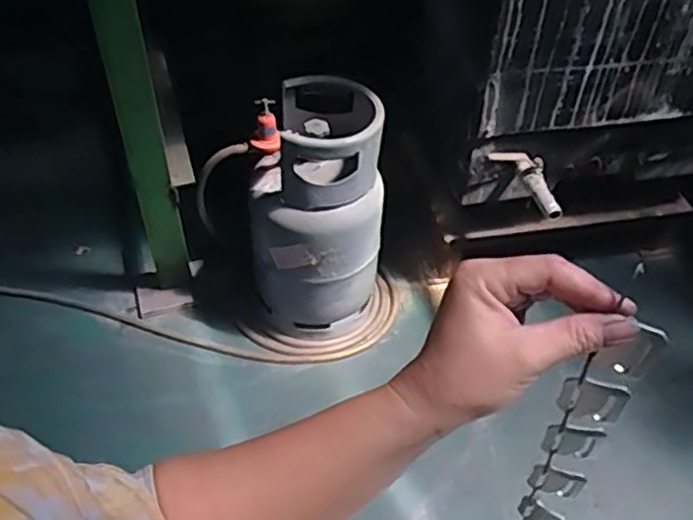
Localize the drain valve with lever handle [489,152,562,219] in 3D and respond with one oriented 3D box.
[{"bbox_3d":[0.407,-0.175,1.512,0.075,0.051,0.191,-33,84,-29],"label":"drain valve with lever handle"}]

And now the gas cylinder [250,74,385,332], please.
[{"bbox_3d":[-0.063,-0.110,1.584,0.295,0.520,0.283,-2,44,-2],"label":"gas cylinder"}]

